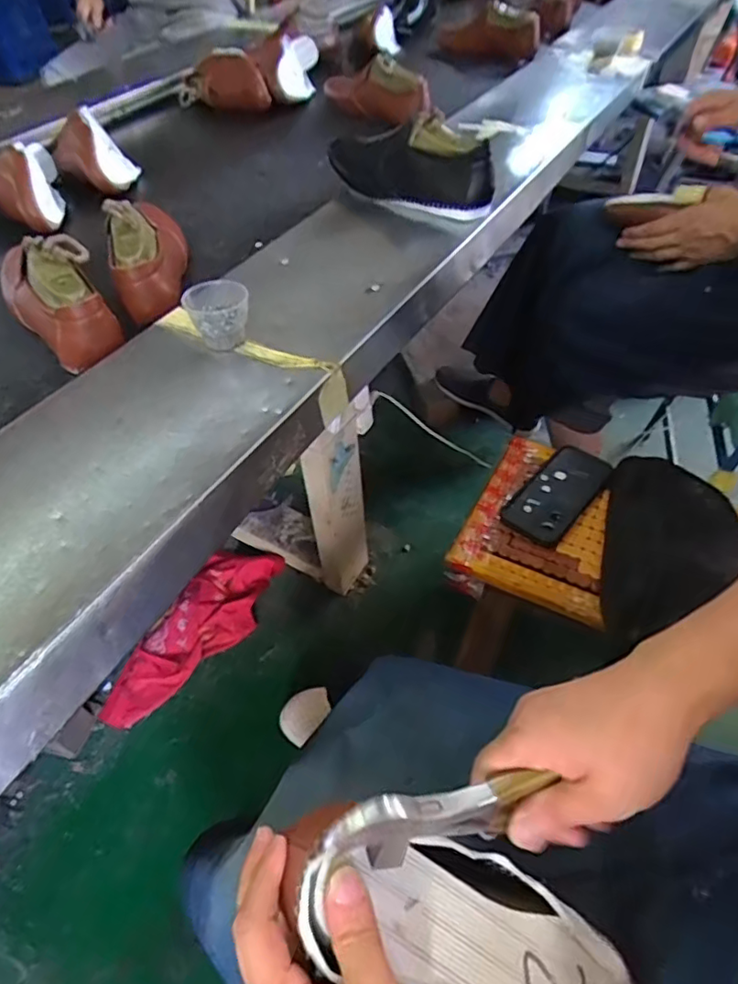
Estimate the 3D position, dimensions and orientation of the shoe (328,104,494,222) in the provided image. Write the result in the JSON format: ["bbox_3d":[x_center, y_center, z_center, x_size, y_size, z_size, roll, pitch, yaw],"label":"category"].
[{"bbox_3d":[0.059,-0.458,0.806,0.249,0.110,0.093,31,58,25],"label":"shoe"}]

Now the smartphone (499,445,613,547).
[{"bbox_3d":[0.247,-0.002,0.767,0.081,0.016,0.173,34,60,27],"label":"smartphone"}]

